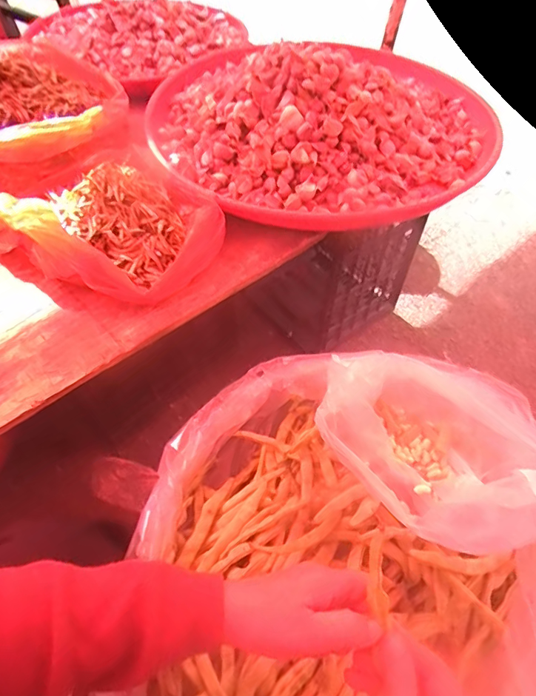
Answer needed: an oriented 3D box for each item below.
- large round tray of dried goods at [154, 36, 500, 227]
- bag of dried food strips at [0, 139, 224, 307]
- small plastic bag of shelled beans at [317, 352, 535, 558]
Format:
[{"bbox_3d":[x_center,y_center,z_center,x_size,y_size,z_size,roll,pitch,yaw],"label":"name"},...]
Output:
[{"bbox_3d":[0.096,-0.432,0.752,0.560,0.126,0.560,0,53,0],"label":"large round tray of dried goods"},{"bbox_3d":[-0.217,-0.182,0.617,0.287,0.091,0.236,30,59,21],"label":"bag of dried food strips"},{"bbox_3d":[0.199,0.090,0.480,0.215,0.109,0.244,-38,62,-25],"label":"small plastic bag of shelled beans"}]

